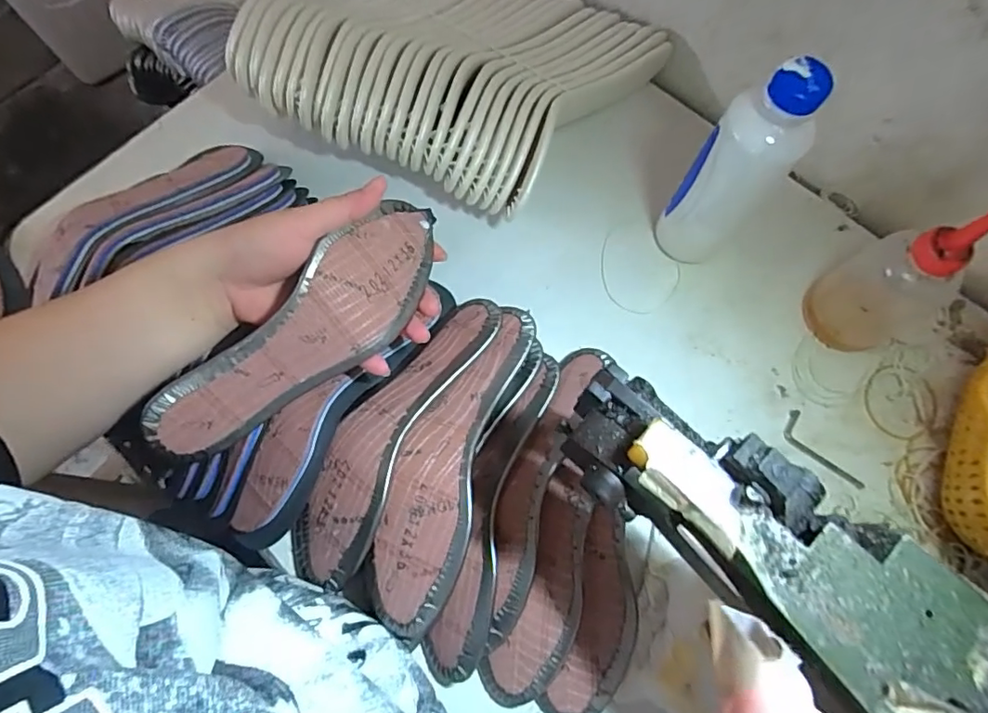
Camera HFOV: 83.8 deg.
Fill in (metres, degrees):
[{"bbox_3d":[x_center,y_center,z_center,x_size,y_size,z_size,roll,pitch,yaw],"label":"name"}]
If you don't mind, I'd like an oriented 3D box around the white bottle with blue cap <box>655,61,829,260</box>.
[{"bbox_3d":[0.174,-0.134,0.395,0.060,0.176,0.066,37,76,12],"label":"white bottle with blue cap"}]

